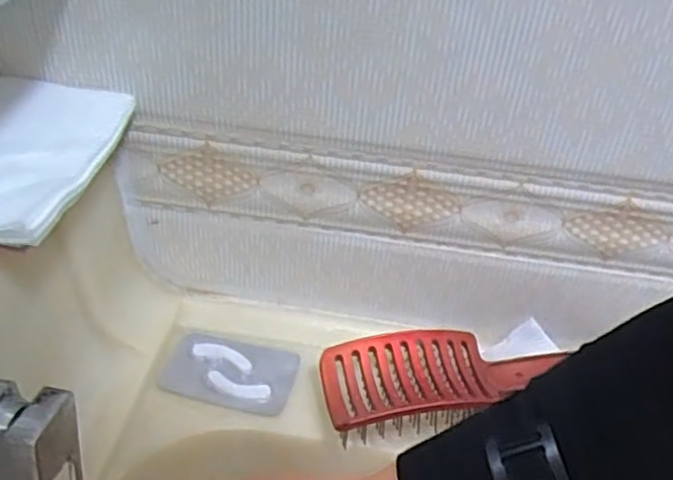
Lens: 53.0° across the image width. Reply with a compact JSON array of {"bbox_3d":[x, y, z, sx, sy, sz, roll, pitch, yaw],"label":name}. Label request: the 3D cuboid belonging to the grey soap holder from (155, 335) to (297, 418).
[{"bbox_3d":[-0.079,0.099,0.504,0.094,0.008,0.058,10,38,6],"label":"grey soap holder"}]

